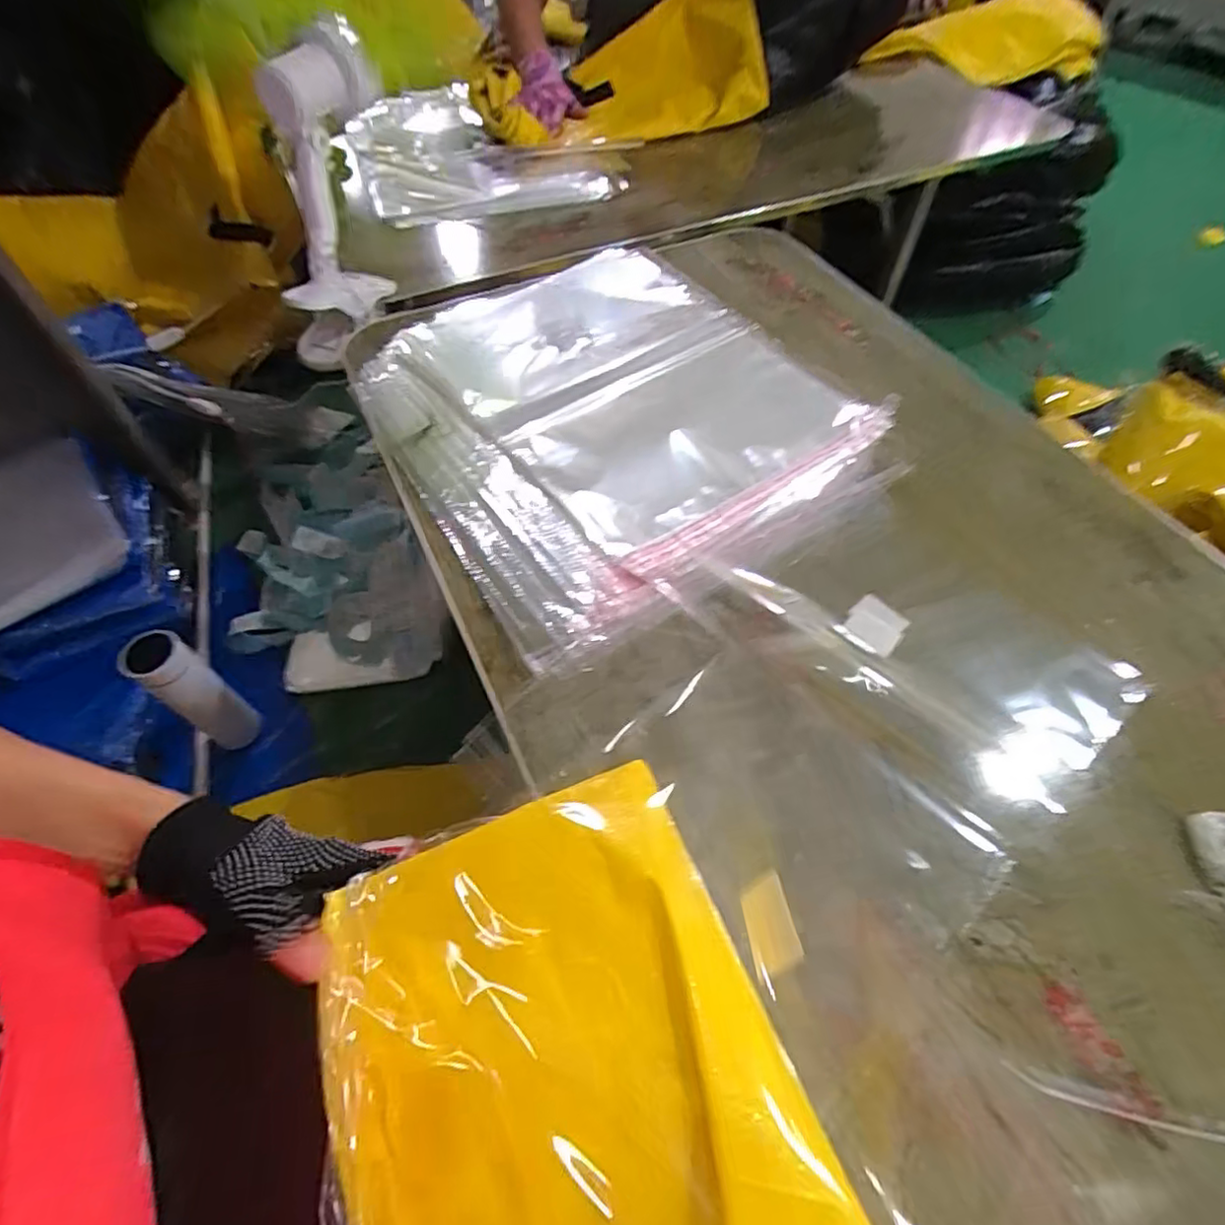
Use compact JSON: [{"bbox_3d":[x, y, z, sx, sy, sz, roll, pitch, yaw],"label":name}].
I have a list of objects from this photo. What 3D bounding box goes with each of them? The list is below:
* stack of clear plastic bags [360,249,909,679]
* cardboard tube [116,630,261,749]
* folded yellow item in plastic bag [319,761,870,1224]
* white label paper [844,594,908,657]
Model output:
[{"bbox_3d":[-0.009,-0.207,0.631,0.395,0.018,0.461,-28,61,-18],"label":"stack of clear plastic bags"},{"bbox_3d":[-0.535,0.114,0.836,0.066,0.235,0.066,0,56,1],"label":"cardboard tube"},{"bbox_3d":[-0.022,0.186,0.255,0.173,0.038,0.220,-17,58,-11],"label":"folded yellow item in plastic bag"},{"bbox_3d":[0.205,0.009,0.492,0.046,0.004,0.044,-36,64,-22],"label":"white label paper"}]

